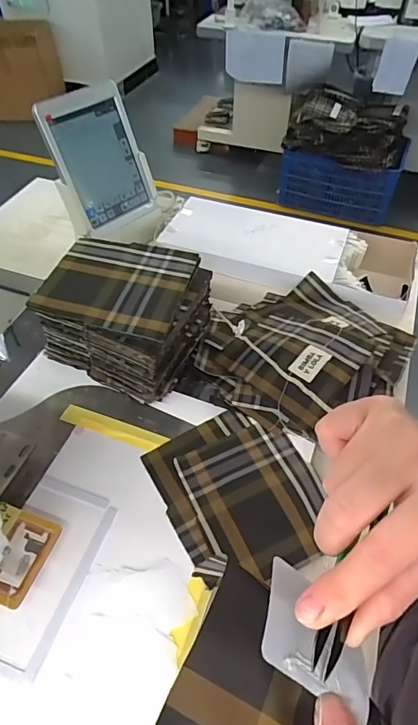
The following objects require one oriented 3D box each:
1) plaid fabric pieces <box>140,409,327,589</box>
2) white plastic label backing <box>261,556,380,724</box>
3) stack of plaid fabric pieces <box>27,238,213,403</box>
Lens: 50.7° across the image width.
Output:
[{"bbox_3d":[0.035,0.141,0.496,0.164,0.007,0.185,-21,56,-18],"label":"plaid fabric pieces"},{"bbox_3d":[0.049,0.120,0.197,0.051,0.007,0.049,24,36,6],"label":"white plastic label backing"},{"bbox_3d":[-0.107,-0.059,0.582,0.179,0.127,0.158,20,54,15],"label":"stack of plaid fabric pieces"}]

